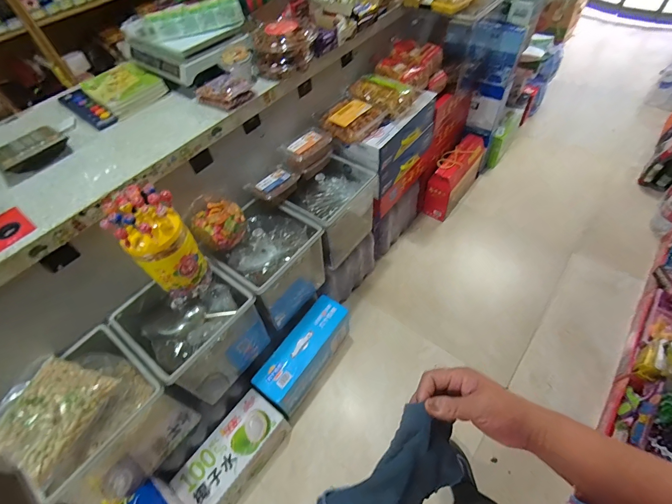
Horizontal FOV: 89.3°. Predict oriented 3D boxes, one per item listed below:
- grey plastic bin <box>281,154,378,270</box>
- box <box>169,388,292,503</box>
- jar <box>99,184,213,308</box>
[{"bbox_3d":[-0.018,-0.162,1.334,0.238,0.323,0.333,32,62,26],"label":"grey plastic bin"},{"bbox_3d":[-0.340,0.684,1.155,0.170,0.170,0.364,29,61,24],"label":"box"},{"bbox_3d":[-0.432,-0.021,0.853,0.132,0.318,0.144,-3,53,4],"label":"jar"}]

